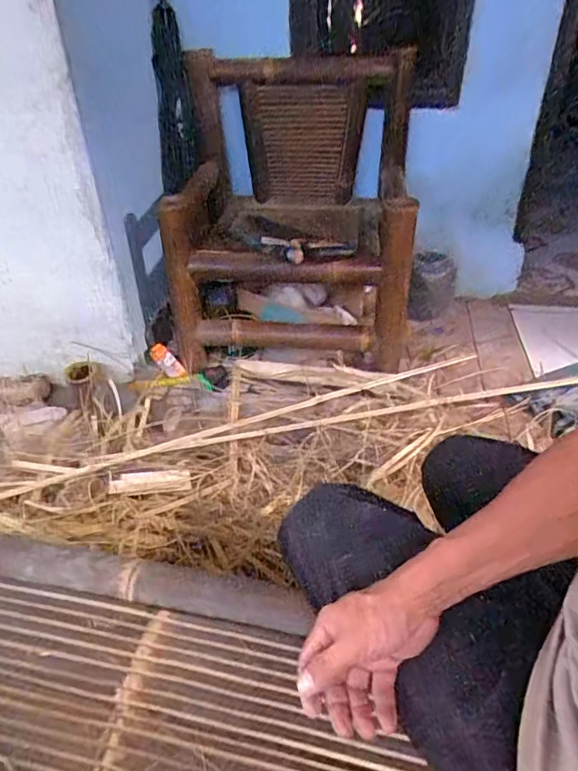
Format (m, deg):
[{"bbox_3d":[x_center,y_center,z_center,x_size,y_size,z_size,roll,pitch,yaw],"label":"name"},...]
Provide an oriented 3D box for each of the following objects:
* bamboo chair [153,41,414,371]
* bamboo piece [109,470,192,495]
[{"bbox_3d":[0.028,-0.481,1.467,0.672,0.727,0.583,2,38,5],"label":"bamboo chair"},{"bbox_3d":[-0.284,0.200,1.092,0.163,0.009,0.048,-1,52,-24],"label":"bamboo piece"}]

